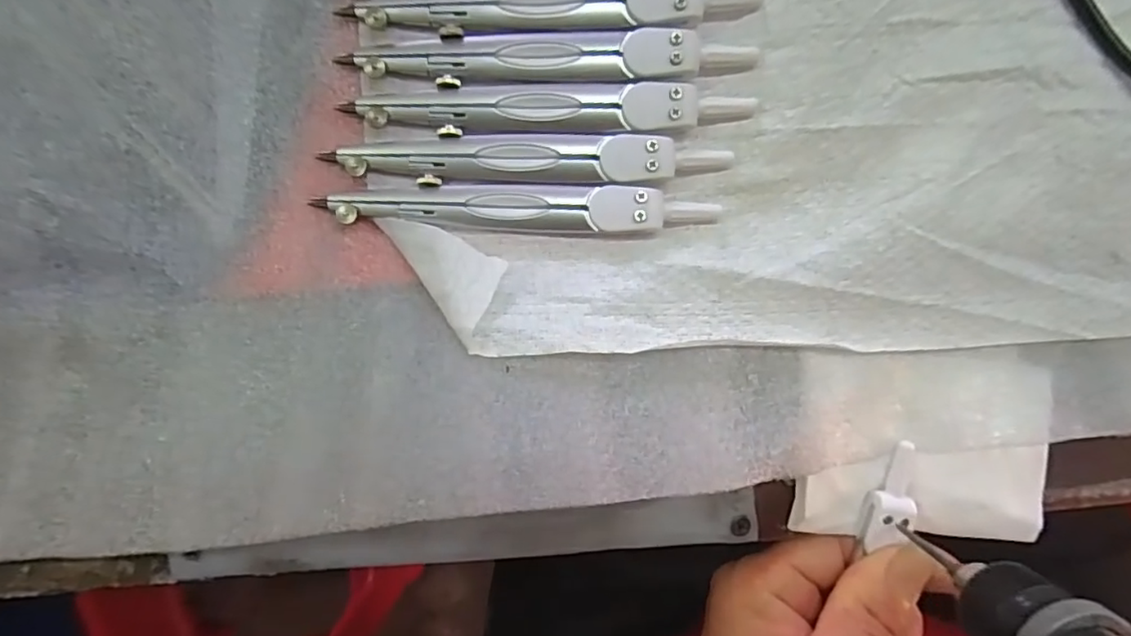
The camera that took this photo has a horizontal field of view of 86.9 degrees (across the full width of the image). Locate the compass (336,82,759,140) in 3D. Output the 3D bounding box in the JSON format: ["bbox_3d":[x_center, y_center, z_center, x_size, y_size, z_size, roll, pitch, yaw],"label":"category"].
[{"bbox_3d":[-0.004,-0.066,0.188,0.124,0.005,0.016,-1,98,0],"label":"compass"}]

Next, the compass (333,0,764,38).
[{"bbox_3d":[-0.003,-0.098,0.186,0.125,0.006,0.016,-2,98,0],"label":"compass"}]

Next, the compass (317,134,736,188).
[{"bbox_3d":[-0.011,-0.051,0.190,0.124,0.006,0.015,-1,98,0],"label":"compass"}]

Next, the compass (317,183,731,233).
[{"bbox_3d":[-0.015,-0.036,0.191,0.125,0.006,0.014,2,98,-1],"label":"compass"}]

